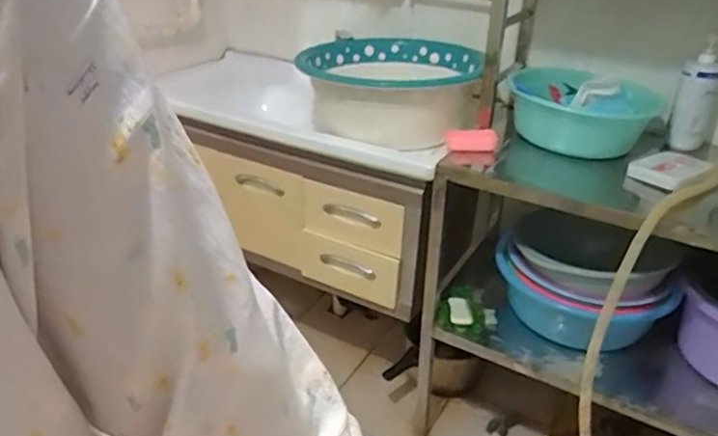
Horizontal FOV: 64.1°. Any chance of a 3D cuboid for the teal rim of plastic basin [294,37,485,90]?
[{"bbox_3d":[0.073,-0.368,1.381,0.421,0.057,0.390,1,28,-1],"label":"teal rim of plastic basin"}]

